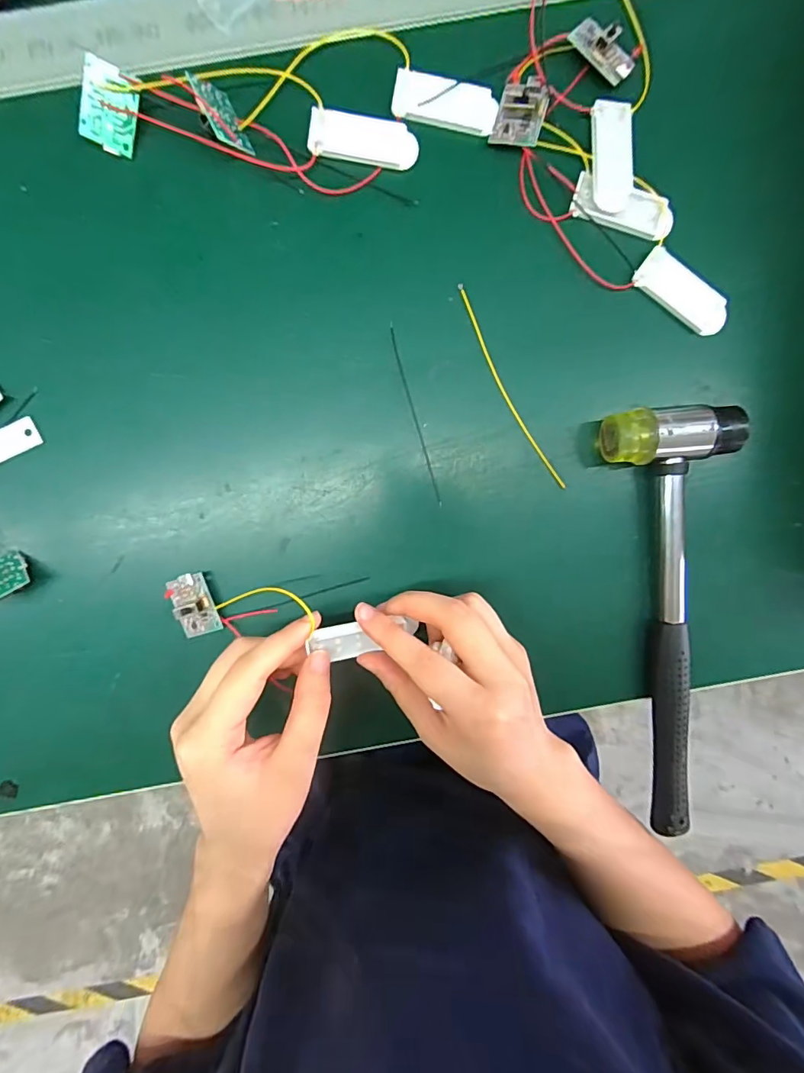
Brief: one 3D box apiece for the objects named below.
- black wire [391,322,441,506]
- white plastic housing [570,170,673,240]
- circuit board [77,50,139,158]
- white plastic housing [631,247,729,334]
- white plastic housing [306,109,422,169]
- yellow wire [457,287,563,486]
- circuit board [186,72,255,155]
[{"bbox_3d":[0.008,-0.070,0.279,0.004,0.004,0.106,-16,96,0],"label":"black wire"},{"bbox_3d":[0.122,-0.181,0.264,0.056,0.004,0.023,16,96,-3],"label":"white plastic housing"},{"bbox_3d":[-0.152,-0.222,0.250,0.026,0.004,0.035,16,119,-20],"label":"circuit board"},{"bbox_3d":[0.158,-0.136,0.271,0.056,0.006,0.021,35,94,-5],"label":"white plastic housing"},{"bbox_3d":[-0.021,-0.215,0.260,0.058,0.004,0.023,10,96,-2],"label":"white plastic housing"},{"bbox_3d":[0.062,-0.084,0.277,0.008,0.004,0.128,-29,96,2],"label":"yellow wire"},{"bbox_3d":[-0.094,-0.220,0.252,0.004,0.025,0.035,-22,98,36],"label":"circuit board"}]

